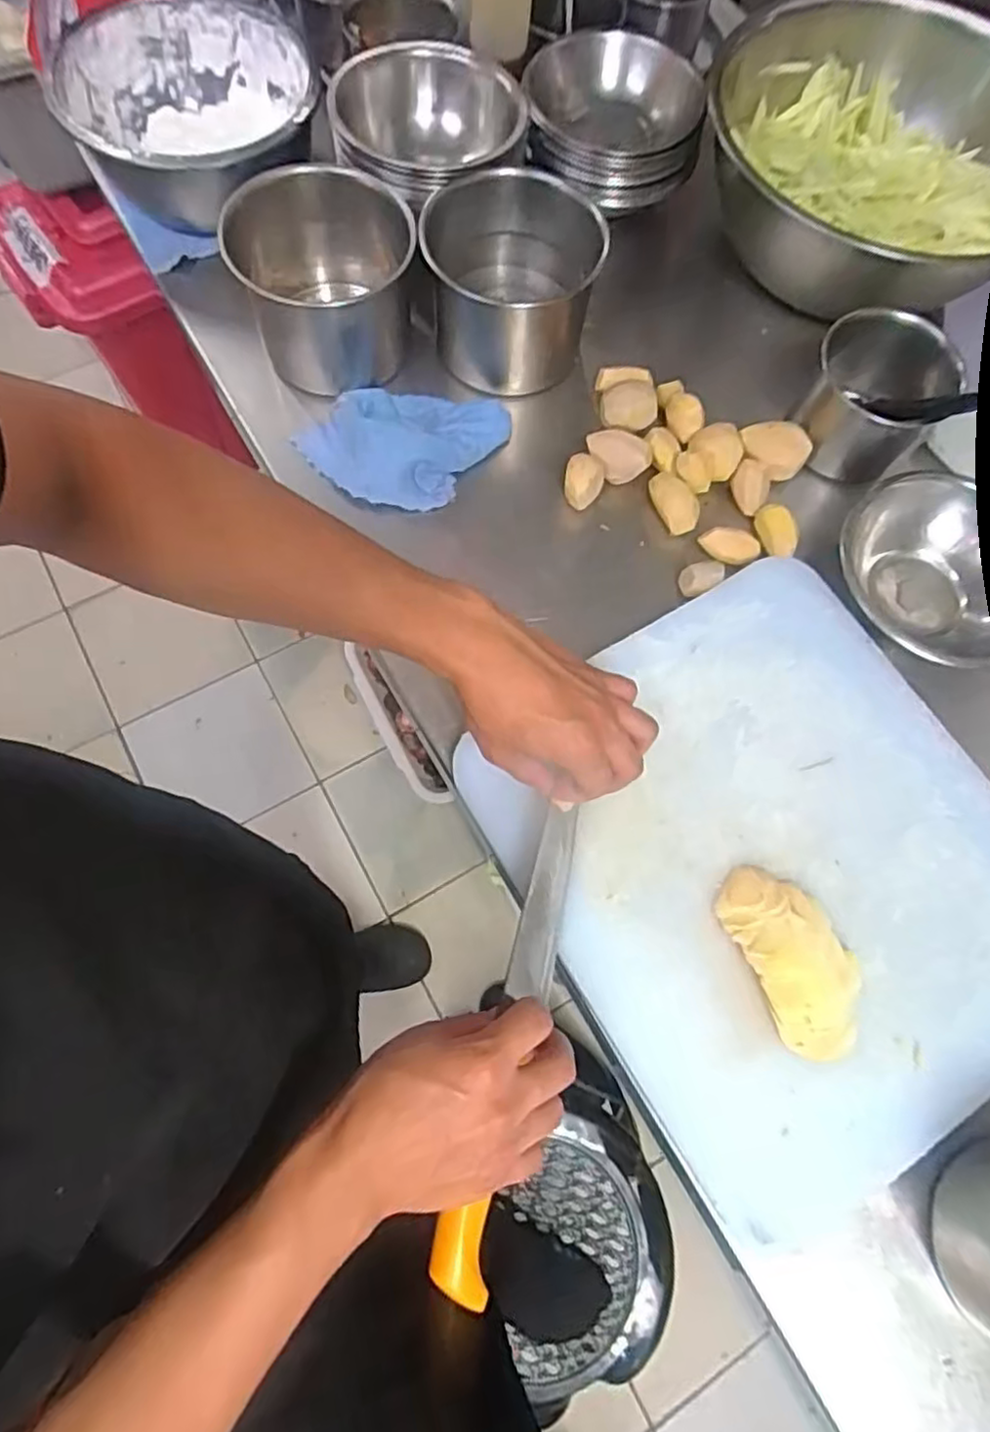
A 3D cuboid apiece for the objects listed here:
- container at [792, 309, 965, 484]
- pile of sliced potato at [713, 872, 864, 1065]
[{"bbox_3d":[0.322,-0.272,0.577,0.113,0.092,0.088,38,74,8],"label":"container"},{"bbox_3d":[0.204,0.162,0.453,0.069,0.022,0.124,-23,77,-6],"label":"pile of sliced potato"}]

